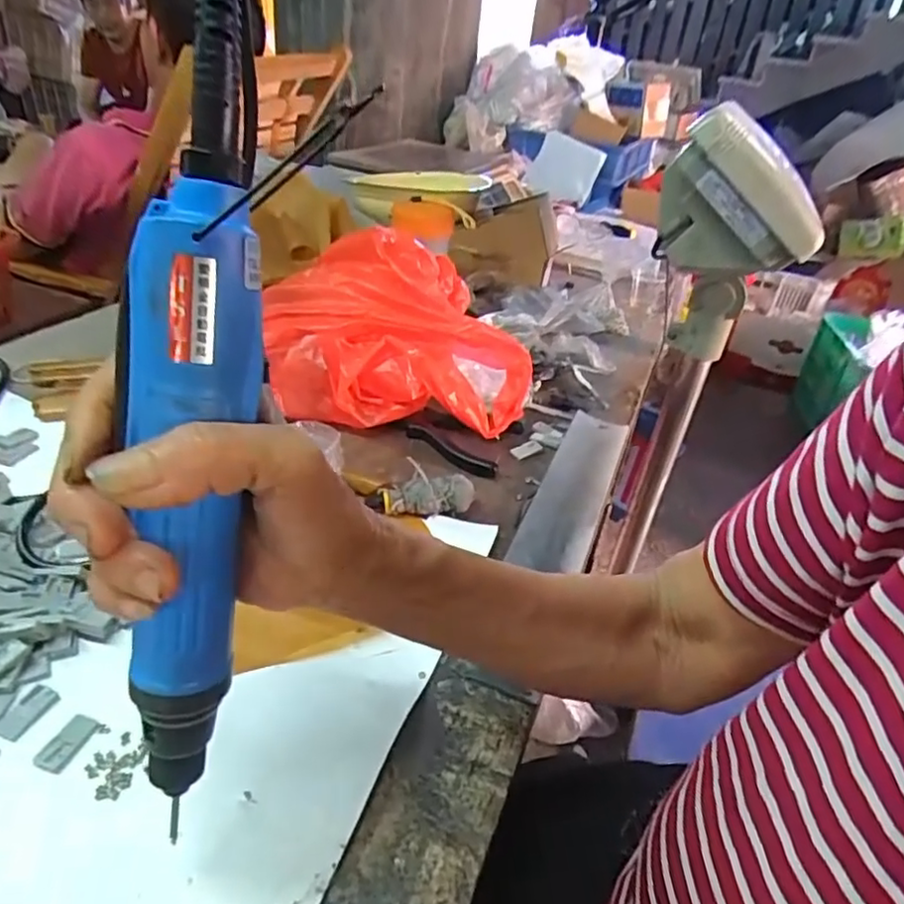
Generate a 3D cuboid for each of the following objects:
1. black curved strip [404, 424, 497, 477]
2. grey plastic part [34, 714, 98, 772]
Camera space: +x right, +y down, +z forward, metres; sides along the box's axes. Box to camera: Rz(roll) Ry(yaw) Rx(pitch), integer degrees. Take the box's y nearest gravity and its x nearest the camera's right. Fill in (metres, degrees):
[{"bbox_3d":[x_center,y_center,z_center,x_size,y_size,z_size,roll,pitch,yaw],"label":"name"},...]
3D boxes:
[{"bbox_3d":[-0.005,-0.001,0.541,0.089,0.012,0.020,24,37,25],"label":"black curved strip"},{"bbox_3d":[-0.188,0.141,0.311,0.016,0.004,0.028,15,34,14],"label":"grey plastic part"}]

